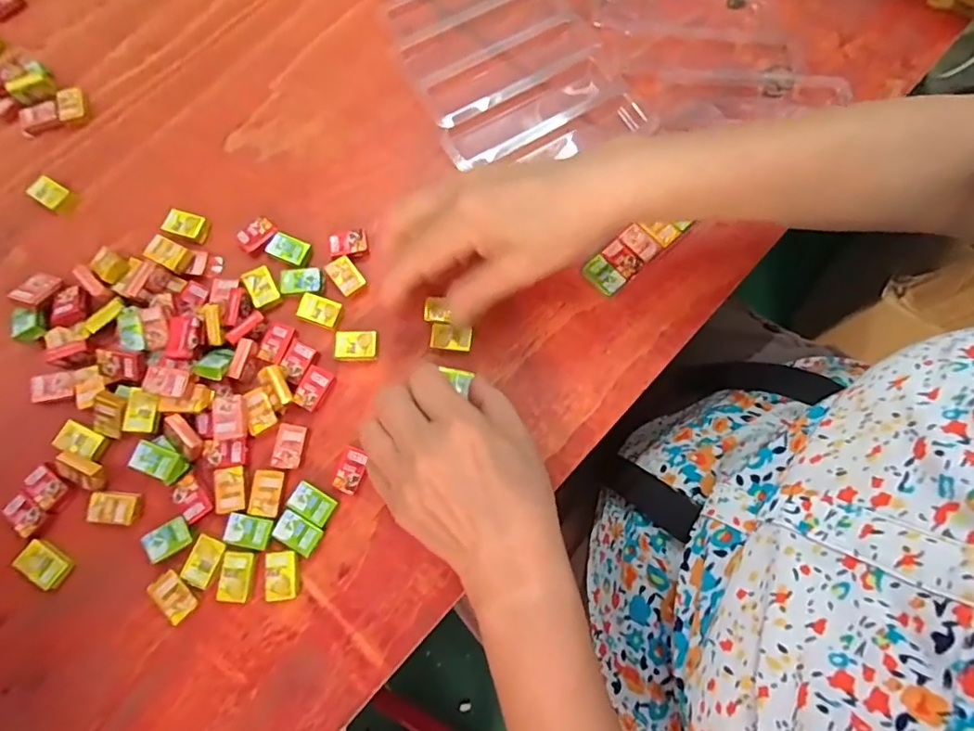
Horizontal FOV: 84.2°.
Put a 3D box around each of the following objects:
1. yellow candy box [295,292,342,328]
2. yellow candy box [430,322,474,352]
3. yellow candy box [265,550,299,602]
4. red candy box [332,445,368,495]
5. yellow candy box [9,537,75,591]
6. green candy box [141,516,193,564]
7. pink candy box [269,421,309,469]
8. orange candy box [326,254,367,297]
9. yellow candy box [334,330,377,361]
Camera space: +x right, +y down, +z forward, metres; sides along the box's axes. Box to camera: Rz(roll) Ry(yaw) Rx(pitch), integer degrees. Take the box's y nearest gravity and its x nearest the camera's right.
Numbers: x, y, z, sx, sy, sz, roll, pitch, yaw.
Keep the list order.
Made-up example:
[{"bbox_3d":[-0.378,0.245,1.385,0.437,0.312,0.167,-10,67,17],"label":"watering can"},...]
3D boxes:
[{"bbox_3d":[-0.107,-0.036,0.343,0.025,0.005,0.017,16,76,4],"label":"yellow candy box"},{"bbox_3d":[-0.022,-0.018,0.339,0.025,0.004,0.016,8,75,2],"label":"yellow candy box"},{"bbox_3d":[-0.115,0.117,0.302,0.017,0.005,0.026,-5,75,-2],"label":"yellow candy box"},{"bbox_3d":[-0.081,0.062,0.318,0.016,0.008,0.026,16,76,4],"label":"red candy box"},{"bbox_3d":[-0.250,0.111,0.303,0.029,0.007,0.018,36,78,9],"label":"yellow candy box"},{"bbox_3d":[-0.181,0.099,0.305,0.025,0.004,0.018,-31,77,-8],"label":"green candy box"},{"bbox_3d":[-0.118,0.048,0.321,0.018,0.005,0.026,10,75,2],"label":"pink candy box"},{"bbox_3d":[-0.092,-0.059,0.349,0.017,0.004,0.025,-38,78,-10],"label":"orange candy box"},{"bbox_3d":[-0.083,-0.013,0.339,0.026,0.004,0.019,-1,75,-1],"label":"yellow candy box"}]

